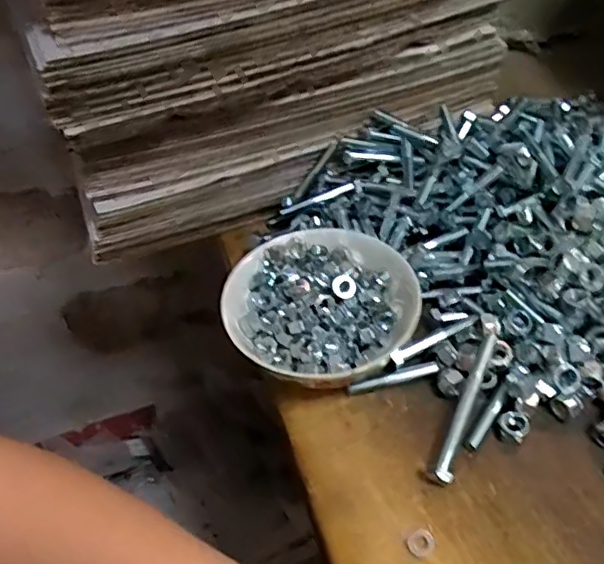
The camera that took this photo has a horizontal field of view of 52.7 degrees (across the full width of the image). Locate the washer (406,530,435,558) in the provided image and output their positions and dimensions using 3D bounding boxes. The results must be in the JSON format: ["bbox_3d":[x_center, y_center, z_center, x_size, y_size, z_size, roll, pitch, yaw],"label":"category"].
[{"bbox_3d":[0.068,0.150,0.349,0.016,0.004,0.014,-28,51,-18],"label":"washer"}]

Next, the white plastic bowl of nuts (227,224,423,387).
[{"bbox_3d":[0.017,0.024,0.436,0.130,0.051,0.125,-4,45,4],"label":"white plastic bowl of nuts"}]

